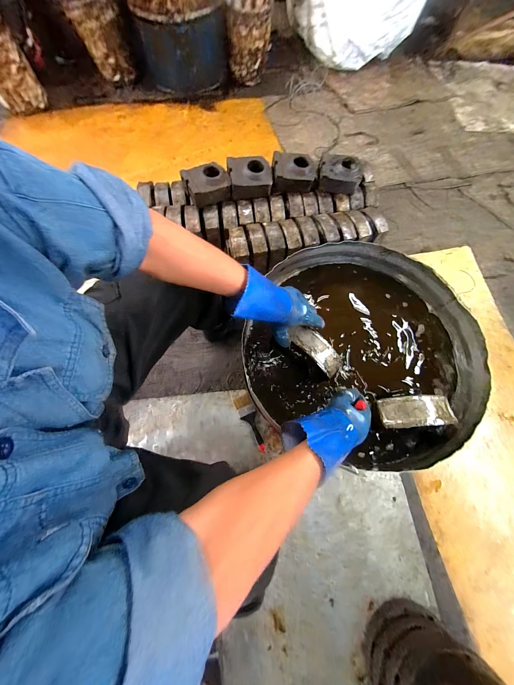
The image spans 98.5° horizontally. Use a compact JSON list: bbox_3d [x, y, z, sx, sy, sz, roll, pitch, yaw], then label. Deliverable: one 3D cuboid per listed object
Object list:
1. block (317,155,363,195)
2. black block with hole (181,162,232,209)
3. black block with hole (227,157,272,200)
[{"bbox_3d":[0.377,-0.775,1.011,0.186,0.069,0.154,6,70,0],"label":"block"},{"bbox_3d":[-0.216,-0.692,0.977,0.187,0.086,0.146,-16,71,-7],"label":"black block with hole"},{"bbox_3d":[-0.032,-0.739,0.992,0.184,0.087,0.163,-11,71,-6],"label":"black block with hole"}]

